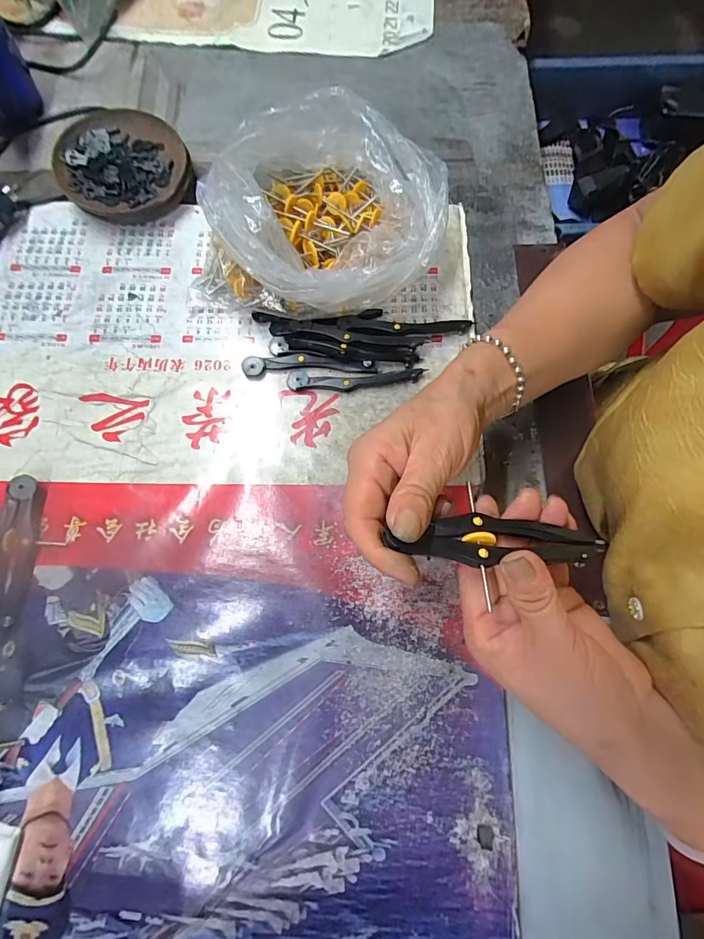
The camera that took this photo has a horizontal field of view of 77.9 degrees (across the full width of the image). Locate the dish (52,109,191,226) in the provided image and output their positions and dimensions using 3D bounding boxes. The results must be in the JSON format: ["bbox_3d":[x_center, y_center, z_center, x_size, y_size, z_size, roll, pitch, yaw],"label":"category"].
[{"bbox_3d":[-0.216,-0.289,0.417,0.113,0.033,0.108,0,74,0],"label":"dish"}]

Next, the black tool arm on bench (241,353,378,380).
[{"bbox_3d":[-0.037,-0.089,0.370,0.110,0.008,0.019,-1,74,-1],"label":"black tool arm on bench"}]

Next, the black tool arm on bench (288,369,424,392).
[{"bbox_3d":[0.002,-0.076,0.366,0.112,0.006,0.017,-1,74,-1],"label":"black tool arm on bench"}]

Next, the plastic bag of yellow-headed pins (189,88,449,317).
[{"bbox_3d":[-0.027,-0.210,0.363,0.194,0.088,0.162,14,74,4],"label":"plastic bag of yellow-headed pins"}]

